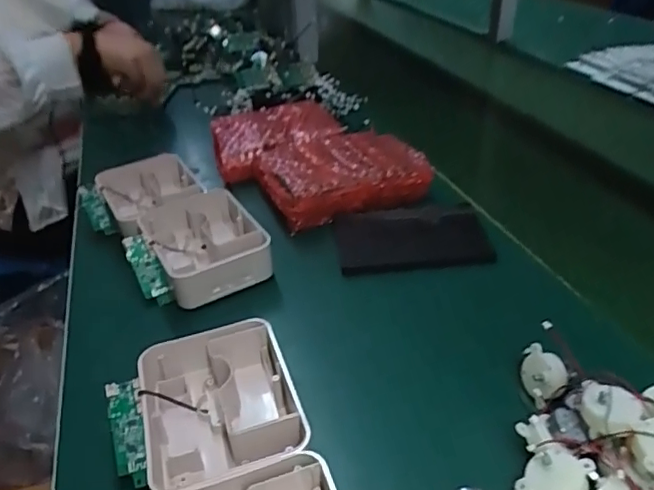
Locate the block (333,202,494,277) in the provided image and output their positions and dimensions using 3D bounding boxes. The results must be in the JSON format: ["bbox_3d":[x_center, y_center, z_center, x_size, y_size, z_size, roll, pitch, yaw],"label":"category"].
[{"bbox_3d":[0.085,-0.010,0.571,0.146,0.017,0.093,-4,34,-3],"label":"block"}]

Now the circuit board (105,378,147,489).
[{"bbox_3d":[-0.132,0.125,0.374,0.021,0.012,0.069,-13,63,-14],"label":"circuit board"}]

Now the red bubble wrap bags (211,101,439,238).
[{"bbox_3d":[-0.022,-0.117,0.711,0.218,0.044,0.260,-12,35,-15],"label":"red bubble wrap bags"}]

